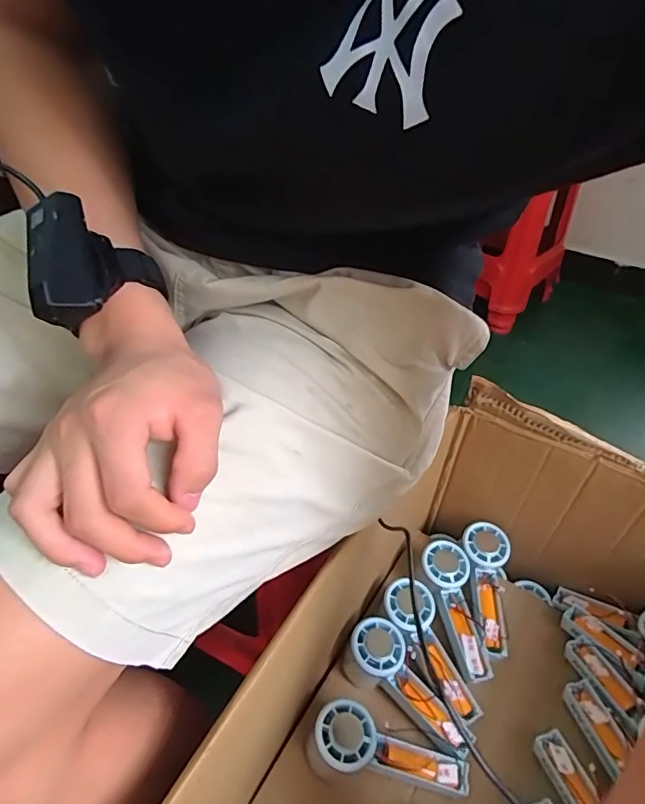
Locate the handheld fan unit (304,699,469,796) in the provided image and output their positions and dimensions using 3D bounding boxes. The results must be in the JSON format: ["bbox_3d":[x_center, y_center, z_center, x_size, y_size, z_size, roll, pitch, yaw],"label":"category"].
[{"bbox_3d":[0.061,0.336,0.471,0.150,0.061,0.058,16,42,13],"label":"handheld fan unit"}]

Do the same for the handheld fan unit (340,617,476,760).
[{"bbox_3d":[0.085,0.300,0.527,0.147,0.057,0.055,41,50,17],"label":"handheld fan unit"}]

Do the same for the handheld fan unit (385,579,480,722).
[{"bbox_3d":[0.119,0.265,0.544,0.056,0.027,0.148,-19,65,-25],"label":"handheld fan unit"}]

